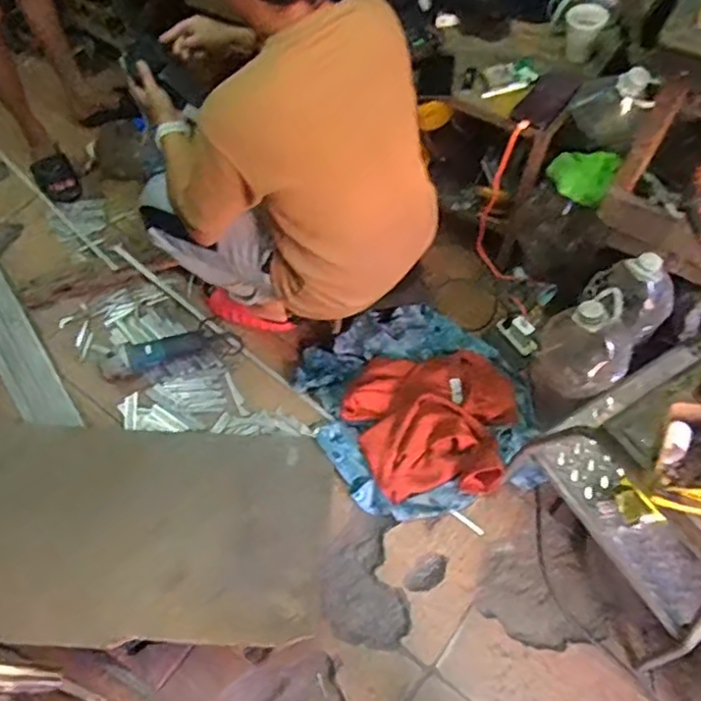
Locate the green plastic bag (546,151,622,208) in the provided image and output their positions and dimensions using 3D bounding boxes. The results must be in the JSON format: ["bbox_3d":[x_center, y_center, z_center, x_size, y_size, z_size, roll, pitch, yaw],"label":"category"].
[{"bbox_3d":[0.465,-0.359,1.292,0.127,0.078,0.099,25,65,16],"label":"green plastic bag"}]

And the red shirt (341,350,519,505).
[{"bbox_3d":[0.171,0.162,1.409,0.374,0.085,0.334,5,61,6],"label":"red shirt"}]

